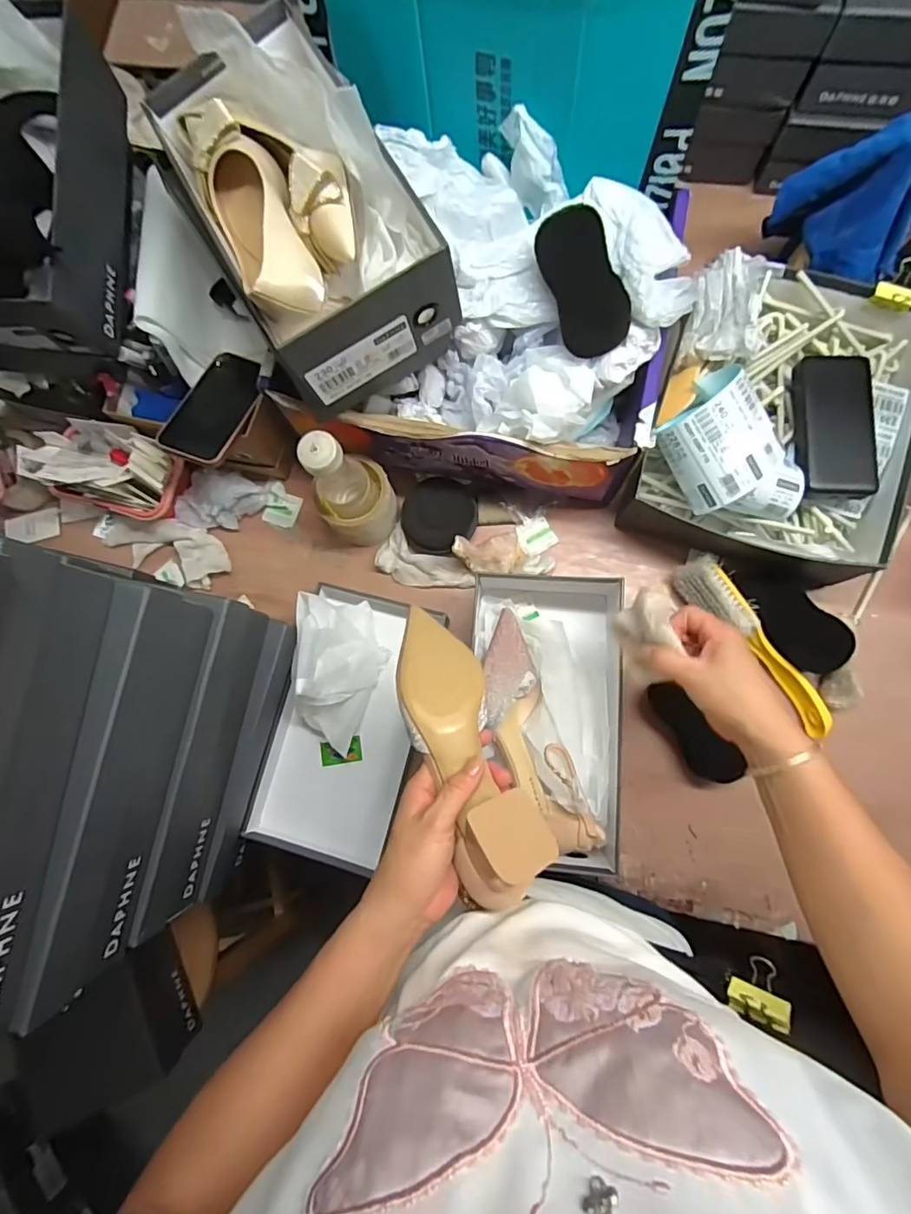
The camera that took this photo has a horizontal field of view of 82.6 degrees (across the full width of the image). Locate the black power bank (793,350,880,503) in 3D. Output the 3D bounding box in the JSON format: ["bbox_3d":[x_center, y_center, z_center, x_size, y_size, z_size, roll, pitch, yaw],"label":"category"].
[{"bbox_3d":[0.409,-0.197,0.557,0.072,0.025,0.159,4,82,6],"label":"black power bank"}]

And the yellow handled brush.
[{"bbox_3d":[0.333,0.043,0.572,0.044,0.035,0.230,-35,80,-1],"label":"yellow handled brush"}]

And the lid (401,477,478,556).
[{"bbox_3d":[-0.020,-0.110,0.630,0.088,0.015,0.091,-1,81,5],"label":"lid"}]

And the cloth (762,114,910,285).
[{"bbox_3d":[0.416,-0.420,0.541,0.146,0.126,0.075,36,86,9],"label":"cloth"}]

